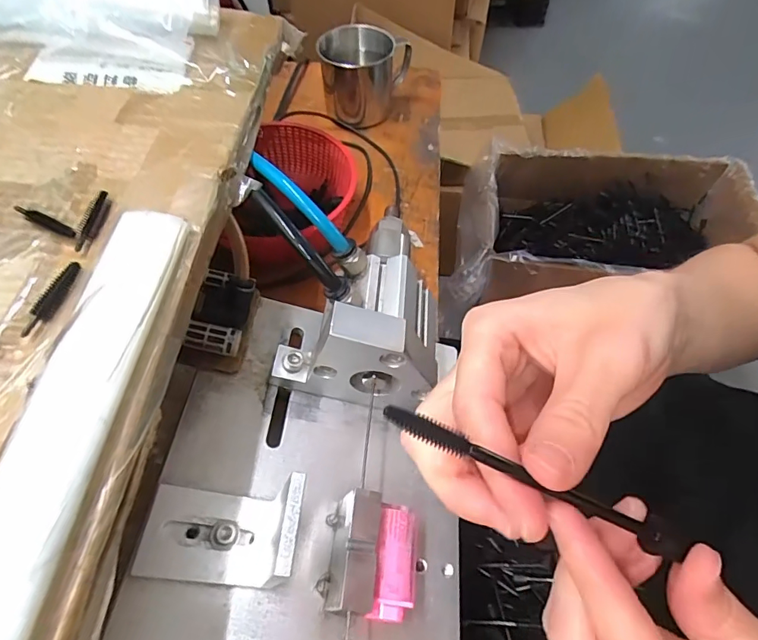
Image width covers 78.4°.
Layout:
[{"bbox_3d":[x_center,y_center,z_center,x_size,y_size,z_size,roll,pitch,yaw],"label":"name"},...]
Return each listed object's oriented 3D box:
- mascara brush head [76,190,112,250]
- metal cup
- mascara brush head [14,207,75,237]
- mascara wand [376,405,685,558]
[{"bbox_3d":[-0.124,-0.045,0.201,0.008,0.005,0.037,-5,56,-1],"label":"mascara brush head"},{"bbox_3d":[-0.013,-0.239,0.463,0.086,0.075,0.086,-1,56,2],"label":"metal cup"},{"bbox_3d":[-0.143,-0.042,0.198,0.034,0.005,0.006,25,60,18],"label":"mascara brush head"},{"bbox_3d":[0.046,0.046,0.131,0.098,0.004,0.008,26,58,-9],"label":"mascara wand"}]

